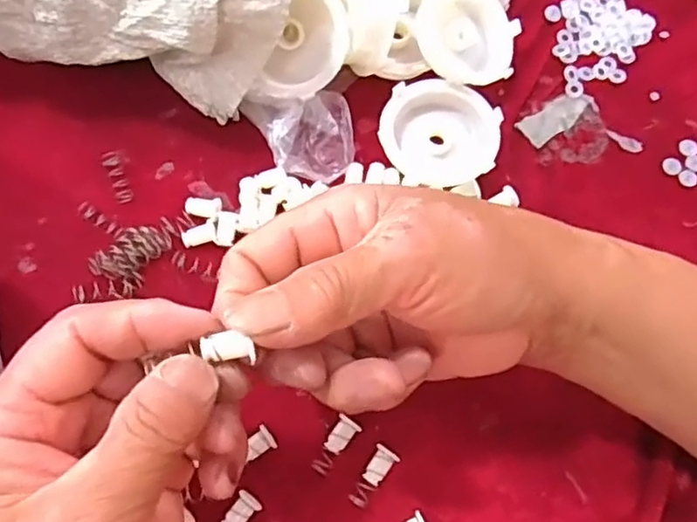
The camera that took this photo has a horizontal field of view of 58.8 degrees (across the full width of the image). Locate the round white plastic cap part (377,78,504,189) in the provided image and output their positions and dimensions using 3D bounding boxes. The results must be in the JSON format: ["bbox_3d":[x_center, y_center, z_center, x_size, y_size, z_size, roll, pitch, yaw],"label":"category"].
[{"bbox_3d":[0.046,-0.065,0.315,0.058,0.015,0.053,1,71,-2],"label":"round white plastic cap part"}]

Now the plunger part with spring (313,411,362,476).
[{"bbox_3d":[-0.005,0.080,0.268,0.010,0.004,0.026,31,72,8],"label":"plunger part with spring"}]

